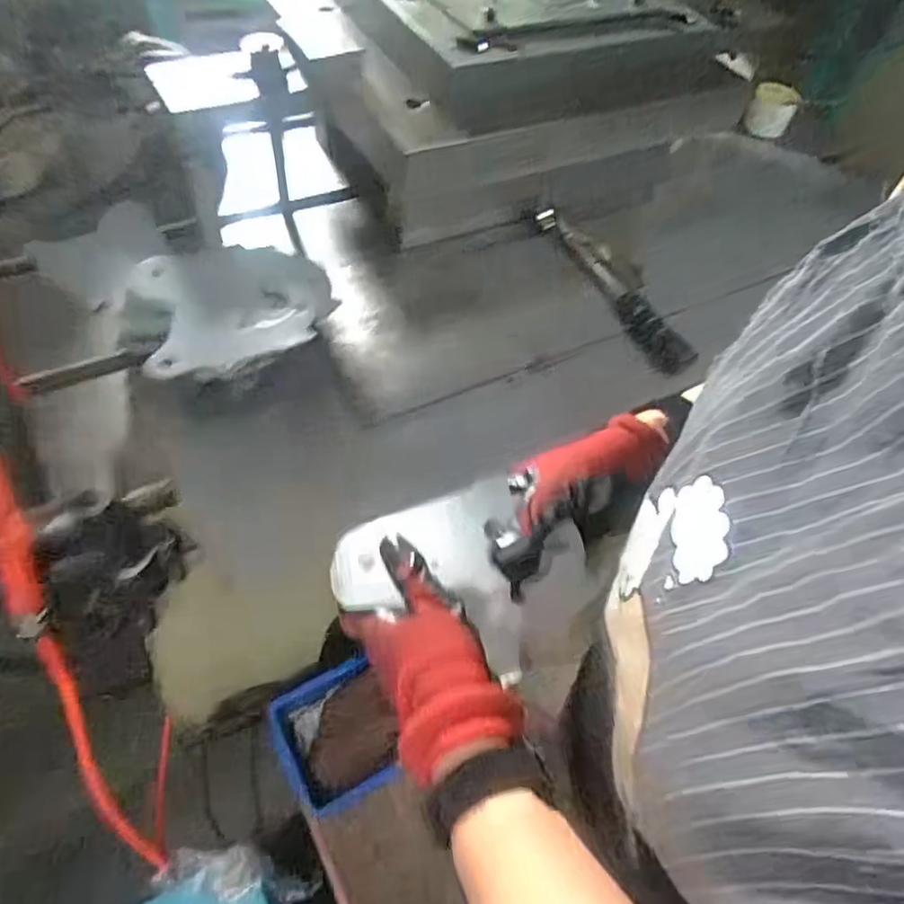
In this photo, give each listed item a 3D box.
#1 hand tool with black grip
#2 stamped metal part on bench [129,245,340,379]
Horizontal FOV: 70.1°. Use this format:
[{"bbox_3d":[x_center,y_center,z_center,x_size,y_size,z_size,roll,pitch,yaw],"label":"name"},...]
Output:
[{"bbox_3d":[0.171,-0.183,0.696,0.044,0.026,0.255,-16,58,-19],"label":"hand tool with black grip"},{"bbox_3d":[-0.178,-0.129,0.526,0.148,0.029,0.129,-19,59,-20],"label":"stamped metal part on bench"}]

